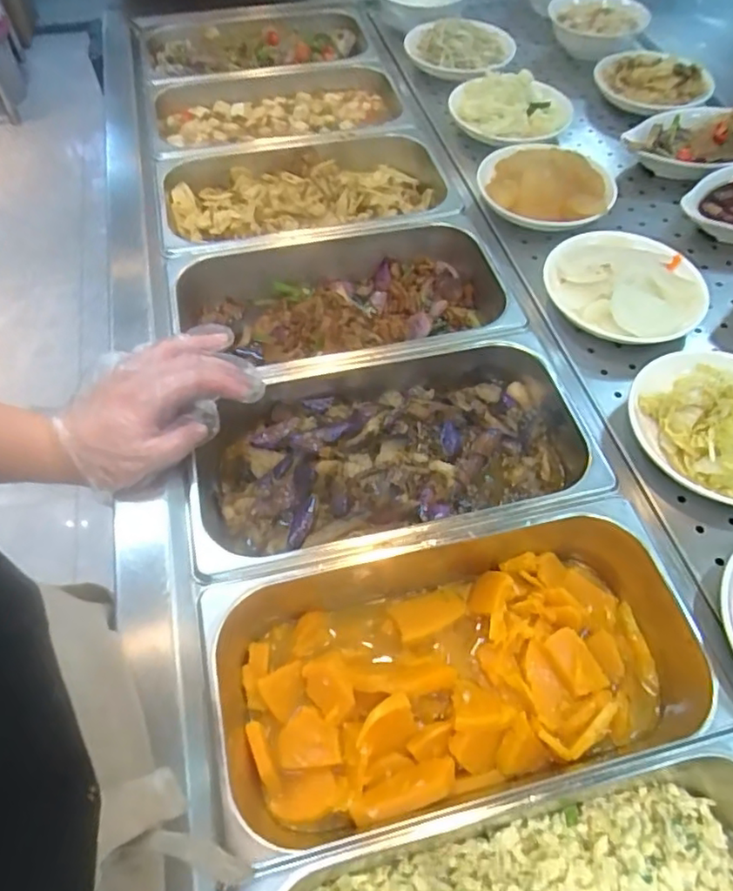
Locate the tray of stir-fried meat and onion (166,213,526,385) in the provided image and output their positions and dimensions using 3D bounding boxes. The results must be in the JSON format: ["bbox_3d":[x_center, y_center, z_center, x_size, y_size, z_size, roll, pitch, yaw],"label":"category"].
[{"bbox_3d":[-0.019,-0.136,0.601,0.325,0.055,0.181,-13,57,-9],"label":"tray of stir-fried meat and onion"}]

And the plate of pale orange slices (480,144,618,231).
[{"bbox_3d":[0.190,-0.279,0.651,0.137,0.043,0.130,0,56,0],"label":"plate of pale orange slices"}]

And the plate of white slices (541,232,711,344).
[{"bbox_3d":[0.238,-0.149,0.563,0.143,0.039,0.135,0,56,0],"label":"plate of white slices"}]

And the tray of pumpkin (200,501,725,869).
[{"bbox_3d":[0.065,0.149,0.415,0.331,0.064,0.169,-11,57,-8],"label":"tray of pumpkin"}]

